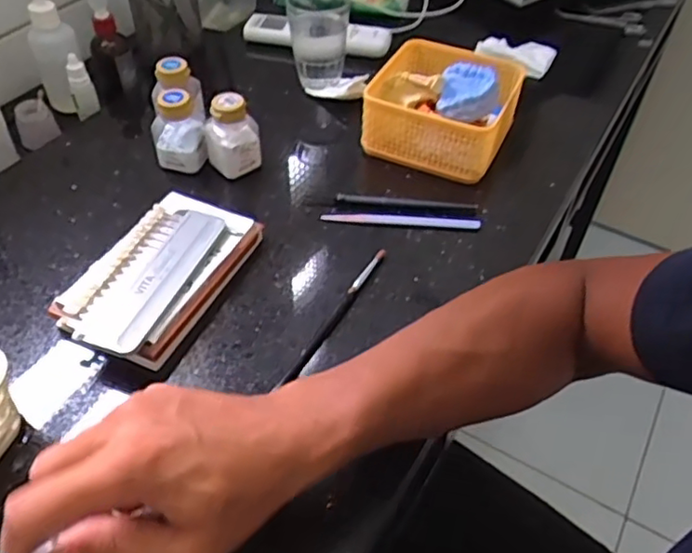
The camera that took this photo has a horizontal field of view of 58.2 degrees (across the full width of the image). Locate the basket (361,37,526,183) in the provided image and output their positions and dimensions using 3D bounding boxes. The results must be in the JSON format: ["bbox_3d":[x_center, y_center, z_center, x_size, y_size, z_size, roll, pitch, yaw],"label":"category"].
[{"bbox_3d":[0.100,-0.178,0.639,0.147,0.077,0.145,16,49,14],"label":"basket"}]

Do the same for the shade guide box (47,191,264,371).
[{"bbox_3d":[-0.147,-0.001,0.498,0.091,0.033,0.164,21,51,18],"label":"shade guide box"}]

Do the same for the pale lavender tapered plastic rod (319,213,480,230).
[{"bbox_3d":[0.050,-0.051,0.566,0.143,0.007,0.012,3,48,2],"label":"pale lavender tapered plastic rod"}]

